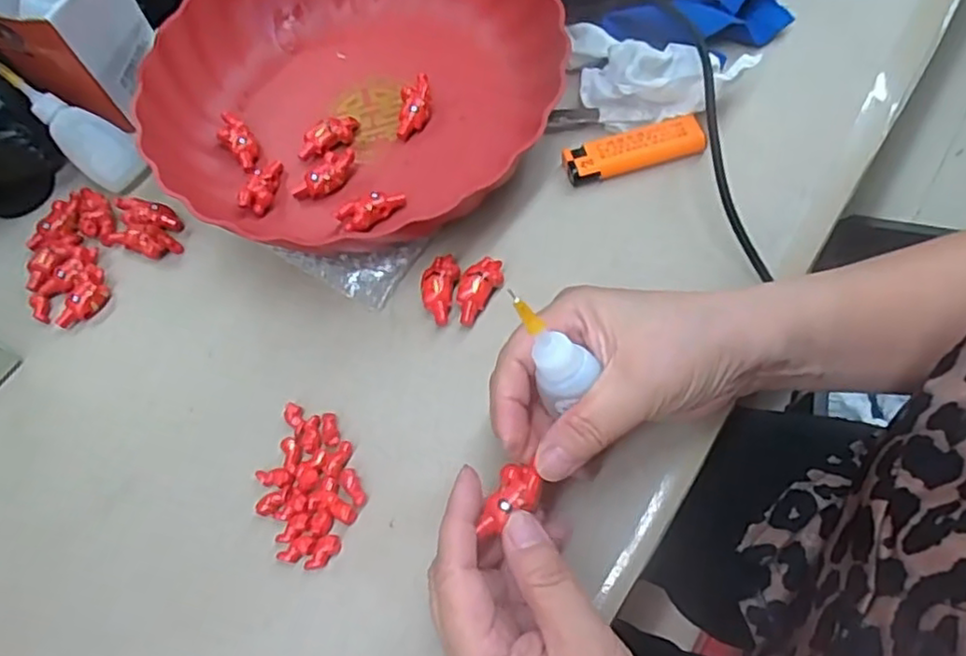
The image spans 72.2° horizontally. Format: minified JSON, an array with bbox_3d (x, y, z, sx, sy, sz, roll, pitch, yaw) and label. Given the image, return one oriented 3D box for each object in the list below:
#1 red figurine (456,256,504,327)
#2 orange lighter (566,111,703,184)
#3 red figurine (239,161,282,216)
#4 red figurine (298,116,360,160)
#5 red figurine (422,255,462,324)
[{"bbox_3d":[-0.003,-0.021,0.352,0.020,0.013,0.042,19,67,12],"label":"red figurine"},{"bbox_3d":[0.087,-0.105,0.387,0.080,0.013,0.027,-14,65,-3],"label":"orange lighter"},{"bbox_3d":[-0.129,-0.085,0.389,0.017,0.008,0.036,21,68,12],"label":"red figurine"},{"bbox_3d":[-0.094,-0.116,0.403,0.041,0.013,0.016,-28,66,-10],"label":"red figurine"},{"bbox_3d":[-0.023,-0.022,0.354,0.018,0.011,0.039,11,66,8],"label":"red figurine"}]

